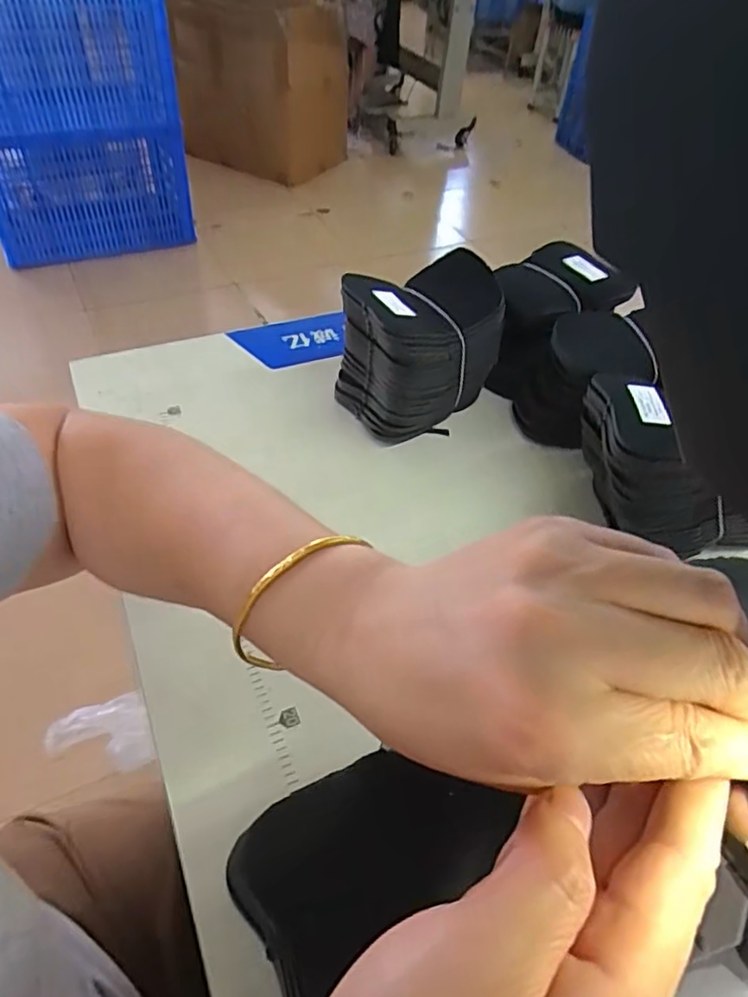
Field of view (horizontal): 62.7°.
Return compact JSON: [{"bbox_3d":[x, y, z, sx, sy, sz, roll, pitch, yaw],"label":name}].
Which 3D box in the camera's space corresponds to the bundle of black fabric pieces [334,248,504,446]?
[{"bbox_3d":[0.041,-0.131,0.530,0.130,0.117,0.100,-24,54,-24],"label":"bundle of black fabric pieces"}]

